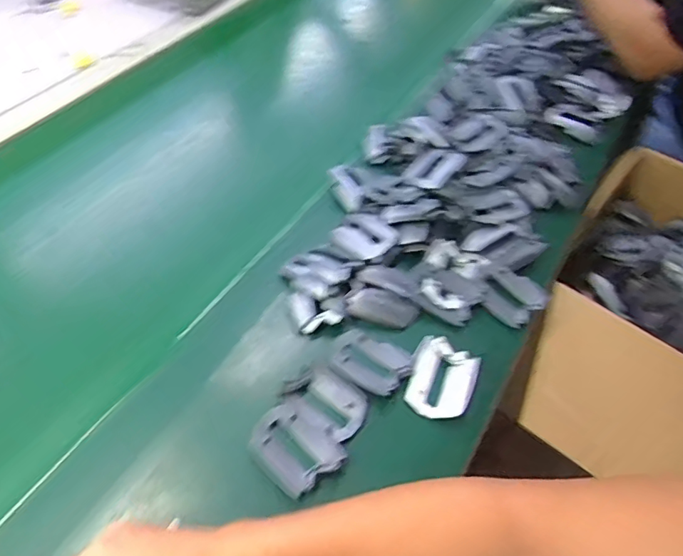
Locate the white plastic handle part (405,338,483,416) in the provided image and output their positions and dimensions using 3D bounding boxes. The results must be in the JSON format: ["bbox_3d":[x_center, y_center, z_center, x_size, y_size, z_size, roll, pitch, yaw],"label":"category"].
[{"bbox_3d":[0.102,0.100,0.533,0.064,0.017,0.080,19,53,11],"label":"white plastic handle part"}]

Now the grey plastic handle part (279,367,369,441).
[{"bbox_3d":[-0.013,0.117,0.506,0.078,0.014,0.050,30,56,19],"label":"grey plastic handle part"}]

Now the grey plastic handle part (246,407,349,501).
[{"bbox_3d":[-0.042,0.156,0.480,0.084,0.025,0.060,34,58,21],"label":"grey plastic handle part"}]

